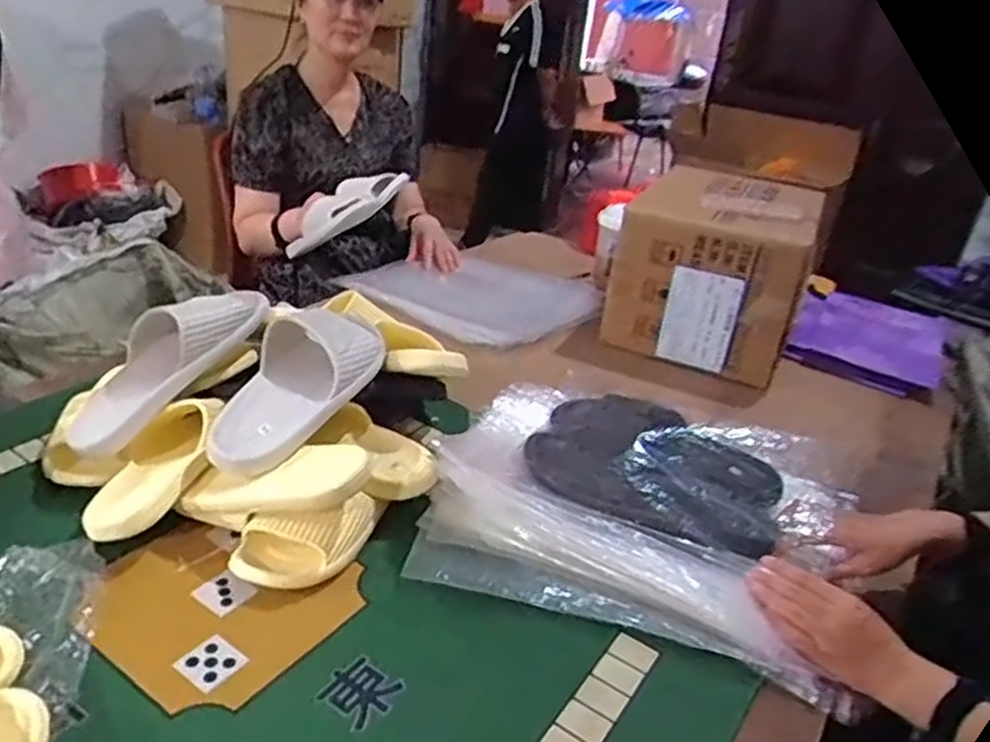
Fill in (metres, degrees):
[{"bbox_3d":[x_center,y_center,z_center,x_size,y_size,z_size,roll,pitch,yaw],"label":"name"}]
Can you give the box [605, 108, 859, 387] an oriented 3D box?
[{"bbox_3d":[0.383,-0.183,1.334,0.308,0.269,0.364,15,27,13],"label":"box"}]

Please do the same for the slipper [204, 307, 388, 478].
[{"bbox_3d":[-0.208,0.008,0.818,0.104,0.091,0.220,24,61,29],"label":"slipper"}]

